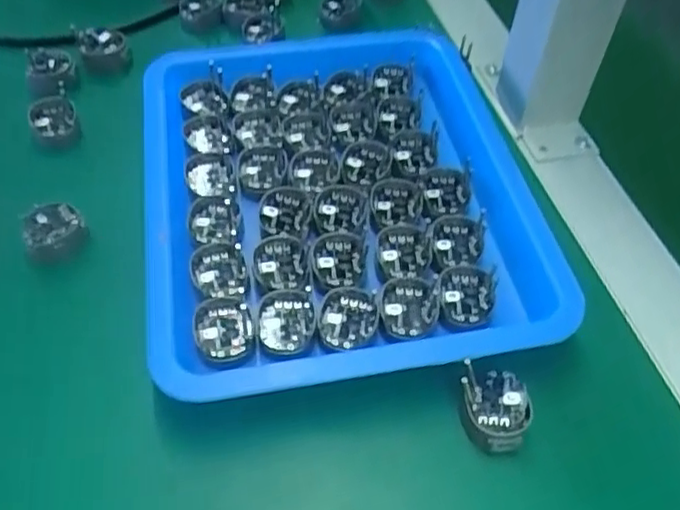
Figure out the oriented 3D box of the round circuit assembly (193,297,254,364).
[{"bbox_3d":[-0.048,0.031,0.275,0.024,0.006,0.030,-4,50,-7],"label":"round circuit assembly"}]

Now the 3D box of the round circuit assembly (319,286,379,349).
[{"bbox_3d":[0.004,0.026,0.280,0.024,0.006,0.028,6,49,2],"label":"round circuit assembly"}]

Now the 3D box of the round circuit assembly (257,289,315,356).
[{"bbox_3d":[-0.022,0.027,0.277,0.023,0.009,0.027,-4,50,-7],"label":"round circuit assembly"}]

